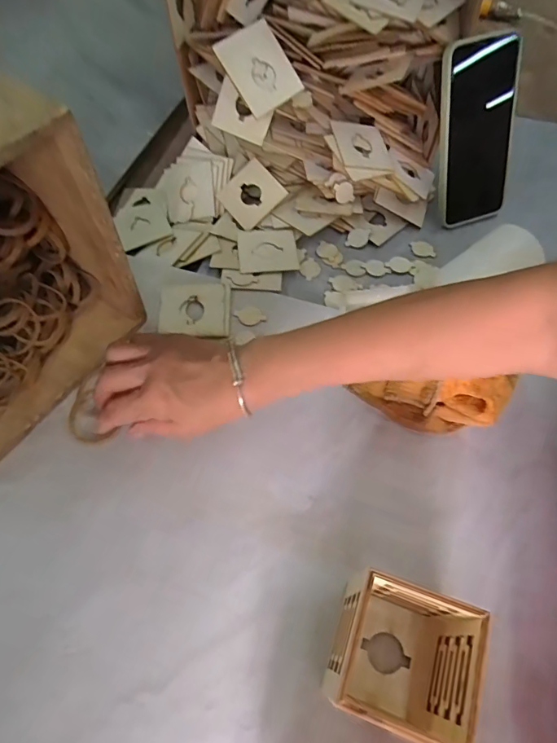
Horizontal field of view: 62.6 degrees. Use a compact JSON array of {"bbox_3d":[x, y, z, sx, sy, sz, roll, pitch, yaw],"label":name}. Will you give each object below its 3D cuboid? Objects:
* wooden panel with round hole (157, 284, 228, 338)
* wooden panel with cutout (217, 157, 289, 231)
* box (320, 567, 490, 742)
[{"bbox_3d":[-0.081,-0.062,0.447,0.067,0.005,0.063,0,60,-2],"label":"wooden panel with round hole"},{"bbox_3d":[-0.032,-0.201,0.520,0.063,0.005,0.059,-44,81,3],"label":"wooden panel with cutout"},{"bbox_3d":[0.070,0.163,0.271,0.068,0.079,0.075,17,60,12],"label":"box"}]

